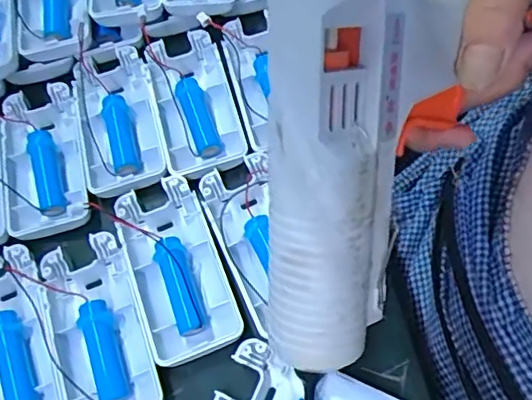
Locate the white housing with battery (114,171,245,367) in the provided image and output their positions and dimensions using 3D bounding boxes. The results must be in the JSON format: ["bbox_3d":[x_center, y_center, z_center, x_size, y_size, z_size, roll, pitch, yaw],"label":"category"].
[{"bbox_3d":[-0.045,0.034,0.286,0.044,0.016,0.091,-22,64,-2],"label":"white housing with battery"}]

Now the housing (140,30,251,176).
[{"bbox_3d":[-0.041,-0.054,0.326,0.042,0.016,0.092,-18,64,0],"label":"housing"}]

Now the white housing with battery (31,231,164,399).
[{"bbox_3d":[-0.082,0.064,0.276,0.046,0.015,0.091,-23,64,-2],"label":"white housing with battery"}]

